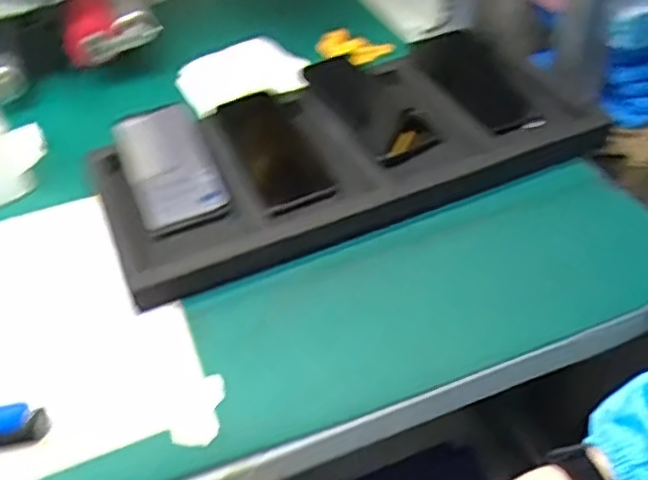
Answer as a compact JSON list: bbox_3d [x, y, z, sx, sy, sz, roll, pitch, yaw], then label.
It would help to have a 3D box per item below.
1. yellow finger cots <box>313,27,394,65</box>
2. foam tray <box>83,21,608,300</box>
[{"bbox_3d":[0.038,-0.258,0.897,0.108,0.029,0.032,18,49,23],"label":"yellow finger cots"},{"bbox_3d":[0.029,-0.109,0.698,0.516,0.046,0.280,-17,45,-12],"label":"foam tray"}]

